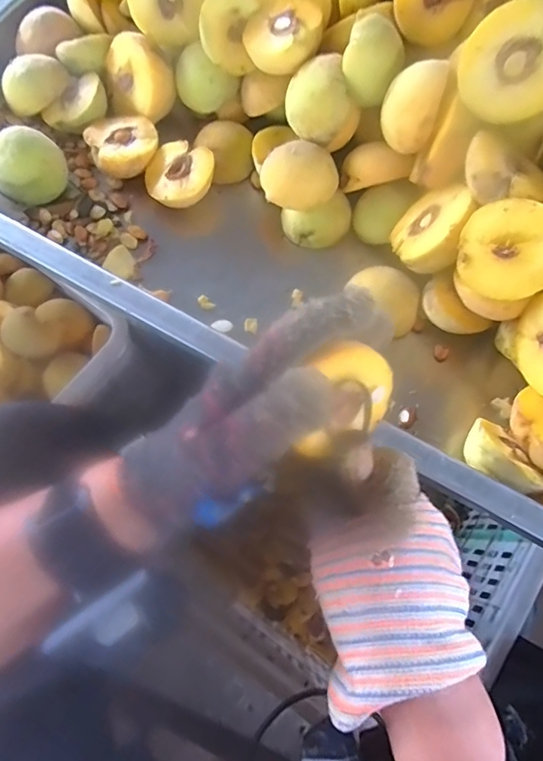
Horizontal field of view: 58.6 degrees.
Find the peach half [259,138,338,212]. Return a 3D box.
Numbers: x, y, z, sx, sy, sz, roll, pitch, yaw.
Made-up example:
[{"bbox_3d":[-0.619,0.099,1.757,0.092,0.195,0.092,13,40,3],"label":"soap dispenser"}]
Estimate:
[{"bbox_3d":[0.024,-0.177,0.422,0.058,0.037,0.055,24,105,27],"label":"peach half"}]

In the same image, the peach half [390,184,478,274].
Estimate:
[{"bbox_3d":[0.135,-0.119,0.390,0.032,0.078,0.070,25,100,-30],"label":"peach half"}]

